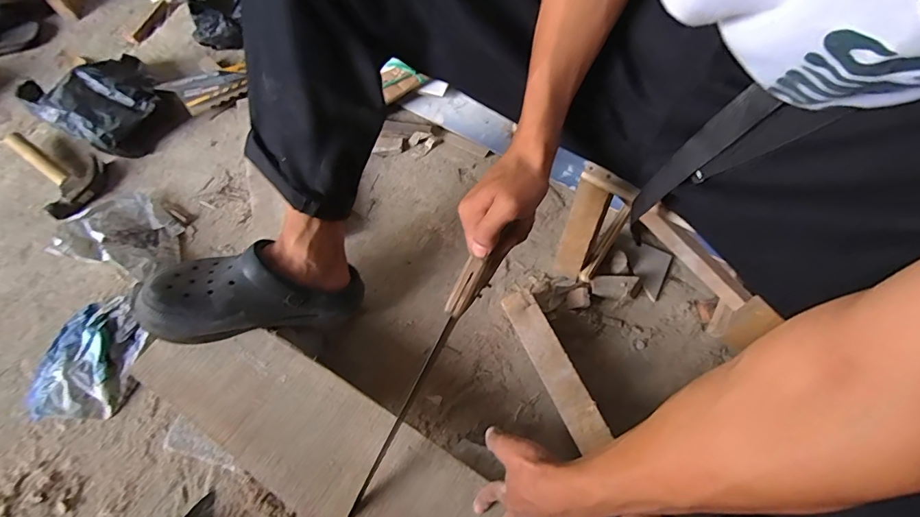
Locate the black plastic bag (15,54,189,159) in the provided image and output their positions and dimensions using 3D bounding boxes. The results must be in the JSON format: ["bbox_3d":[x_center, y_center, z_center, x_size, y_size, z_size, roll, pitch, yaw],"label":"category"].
[{"bbox_3d":[-0.670,-0.294,0.838,0.197,0.104,0.197,37,72,17],"label":"black plastic bag"}]

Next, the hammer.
[{"bbox_3d":[-0.748,-0.159,0.797,0.213,0.057,0.129,24,69,12],"label":"hammer"}]

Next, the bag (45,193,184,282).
[{"bbox_3d":[-0.564,-0.046,0.745,0.195,0.052,0.145,14,67,8],"label":"bag"}]

